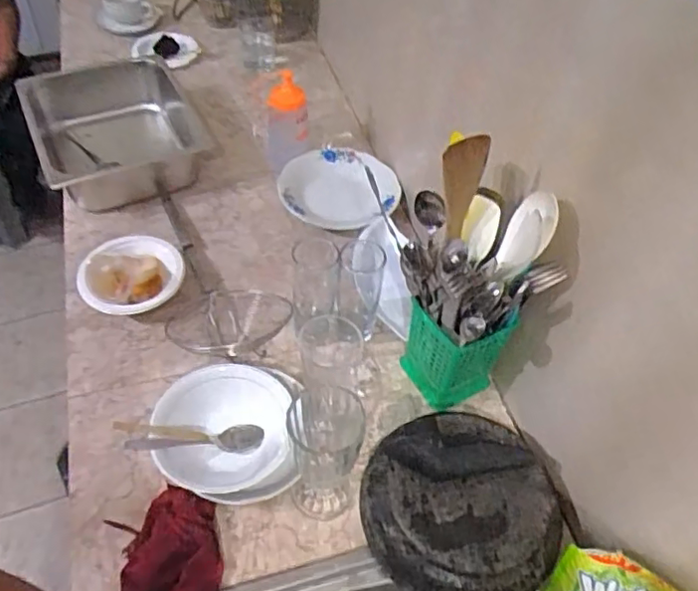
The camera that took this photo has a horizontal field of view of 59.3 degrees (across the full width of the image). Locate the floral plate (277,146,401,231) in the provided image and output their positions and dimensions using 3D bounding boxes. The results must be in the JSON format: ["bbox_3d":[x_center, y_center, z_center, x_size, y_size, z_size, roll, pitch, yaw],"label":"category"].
[{"bbox_3d":[-0.019,-0.190,1.087,0.208,0.050,0.205,0,47,0],"label":"floral plate"}]

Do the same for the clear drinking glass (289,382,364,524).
[{"bbox_3d":[-0.028,0.185,0.683,0.076,0.174,0.065,-3,50,-8],"label":"clear drinking glass"}]

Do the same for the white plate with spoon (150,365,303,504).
[{"bbox_3d":[-0.148,0.176,0.752,0.166,0.060,0.166,3,50,-3],"label":"white plate with spoon"}]

